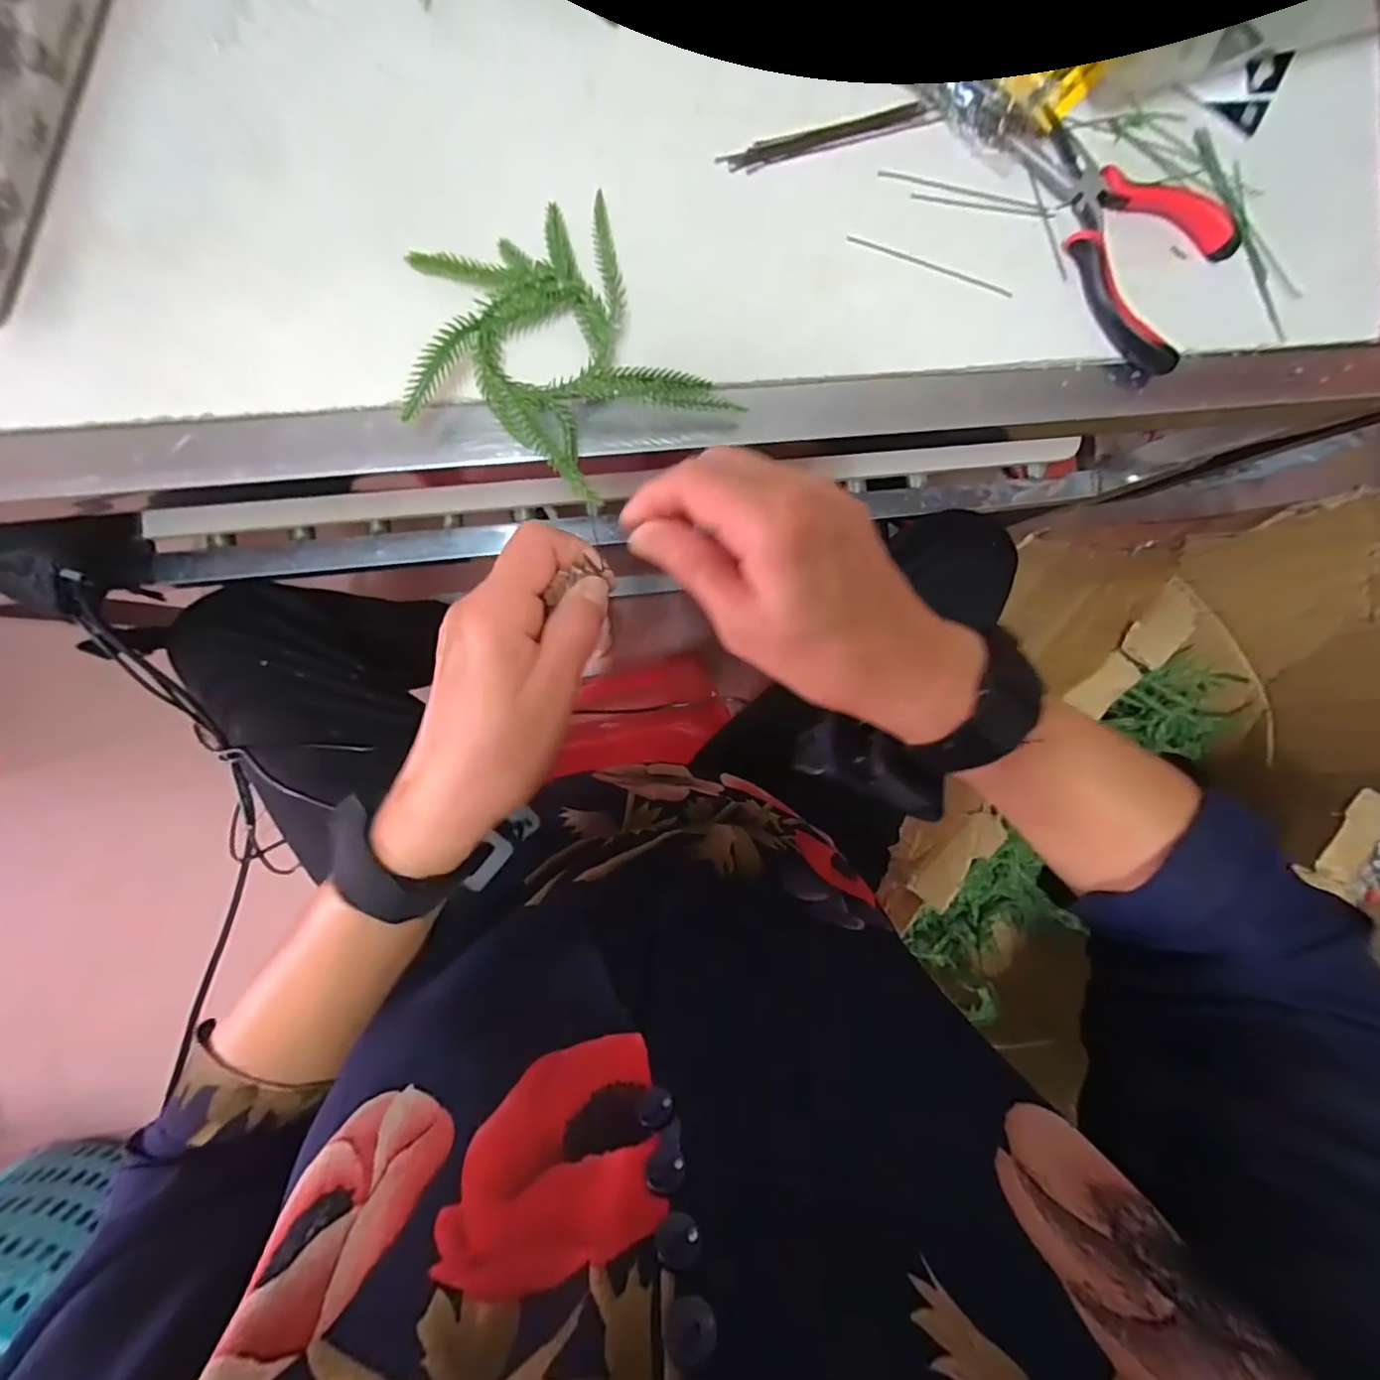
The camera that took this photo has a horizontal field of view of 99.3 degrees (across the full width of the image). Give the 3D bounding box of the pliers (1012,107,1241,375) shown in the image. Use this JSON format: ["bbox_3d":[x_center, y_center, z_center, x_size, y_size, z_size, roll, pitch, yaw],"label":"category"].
[{"bbox_3d":[0.237,-0.245,0.309,0.078,0.014,0.139,-37,98,-4],"label":"pliers"}]

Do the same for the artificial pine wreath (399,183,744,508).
[{"bbox_3d":[-0.066,-0.156,0.272,0.122,0.026,0.125,-35,98,-4],"label":"artificial pine wreath"}]

